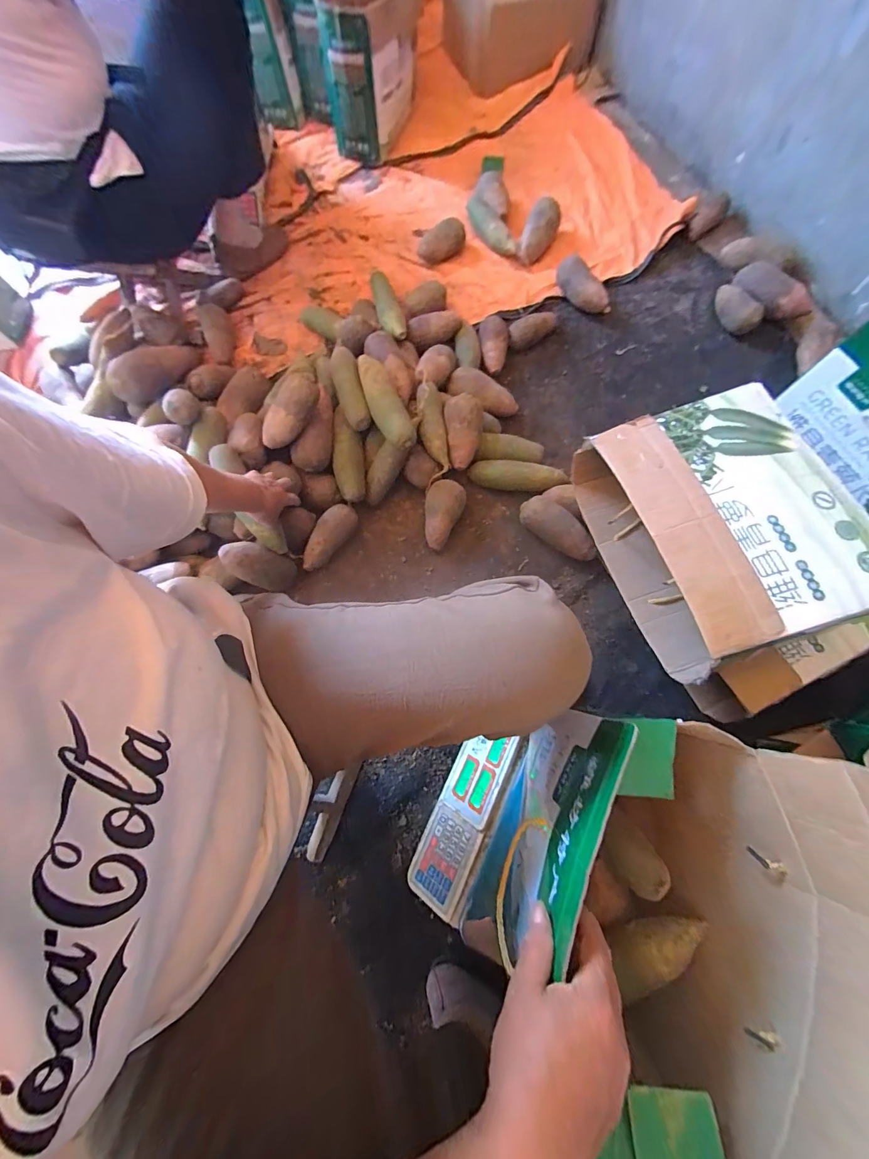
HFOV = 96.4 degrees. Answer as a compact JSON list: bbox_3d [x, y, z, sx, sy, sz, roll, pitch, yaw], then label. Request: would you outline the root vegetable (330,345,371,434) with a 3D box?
[{"bbox_3d":[-0.173,-0.388,0.781,0.053,0.040,0.194,-15,74,-3],"label":"root vegetable"}]

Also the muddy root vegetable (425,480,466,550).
[{"bbox_3d":[0.020,-0.128,0.788,0.078,0.077,0.126,6,73,3],"label":"muddy root vegetable"}]

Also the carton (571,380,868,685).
[{"bbox_3d":[0.406,-0.077,0.586,0.251,0.189,0.375,-18,74,-4],"label":"carton"}]

